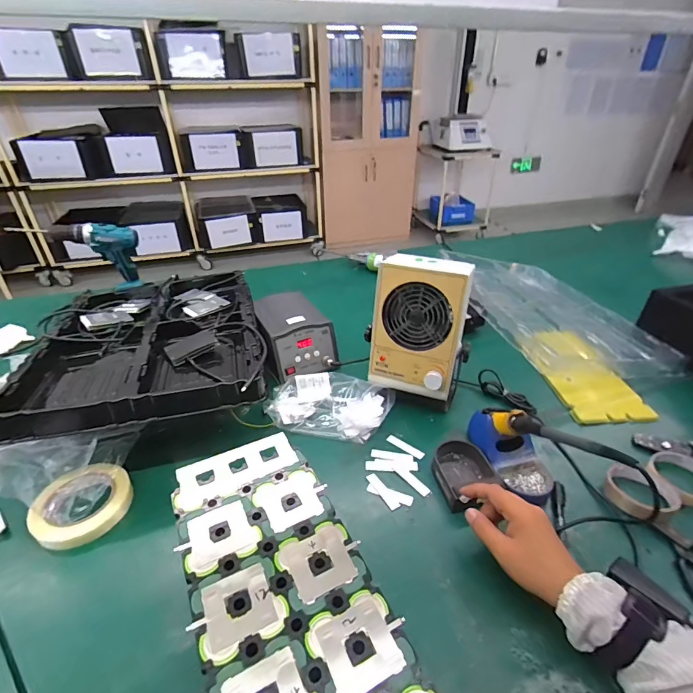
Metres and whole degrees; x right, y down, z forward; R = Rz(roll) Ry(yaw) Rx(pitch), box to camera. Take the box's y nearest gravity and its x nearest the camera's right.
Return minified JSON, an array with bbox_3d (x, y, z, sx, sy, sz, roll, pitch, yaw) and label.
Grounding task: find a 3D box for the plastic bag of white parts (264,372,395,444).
[{"bbox_3d":[-0.030,0.101,0.692,0.211,0.045,0.116,8,35,12],"label":"plastic bag of white parts"}]

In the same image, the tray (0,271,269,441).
[{"bbox_3d":[-0.353,-0.031,0.735,0.361,0.065,0.511,-10,35,-14],"label":"tray"}]

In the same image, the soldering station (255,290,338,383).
[{"bbox_3d":[-0.109,-0.023,0.831,0.132,0.117,0.199,-15,36,-20],"label":"soldering station"}]

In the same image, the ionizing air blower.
[{"bbox_3d":[0.132,-0.018,0.683,0.164,0.250,0.123,14,36,21],"label":"ionizing air blower"}]

